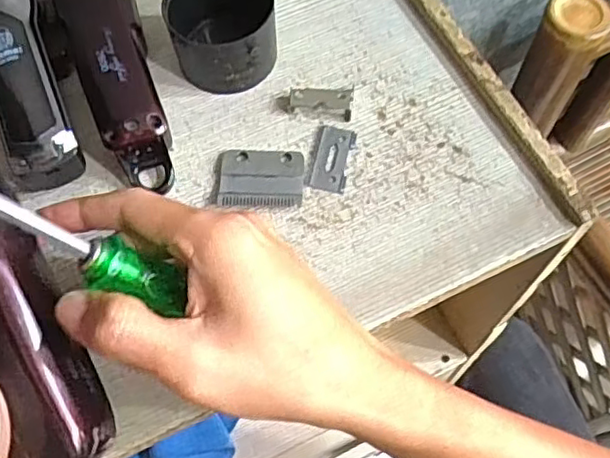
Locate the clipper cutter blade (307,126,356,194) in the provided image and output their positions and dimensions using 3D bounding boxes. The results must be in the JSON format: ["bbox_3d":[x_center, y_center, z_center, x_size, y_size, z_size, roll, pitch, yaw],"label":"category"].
[{"bbox_3d":[0.015,-0.040,0.363,0.021,0.004,0.040,11,65,7],"label":"clipper cutter blade"}]

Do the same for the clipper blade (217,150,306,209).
[{"bbox_3d":[-0.024,-0.029,0.359,0.047,0.004,0.036,-2,64,1],"label":"clipper blade"}]

